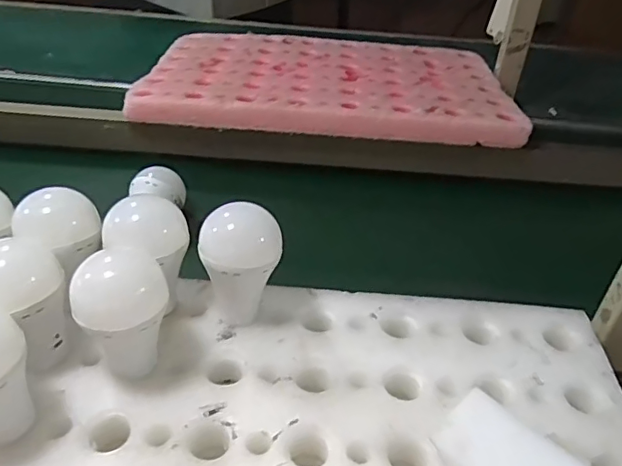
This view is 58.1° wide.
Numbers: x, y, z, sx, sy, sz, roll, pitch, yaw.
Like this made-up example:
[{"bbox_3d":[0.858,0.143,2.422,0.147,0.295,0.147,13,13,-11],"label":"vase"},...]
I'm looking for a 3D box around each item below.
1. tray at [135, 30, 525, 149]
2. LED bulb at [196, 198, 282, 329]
[{"bbox_3d":[0.031,-0.252,0.879,0.536,0.034,0.374,6,38,3],"label":"tray"},{"bbox_3d":[-0.055,0.031,0.455,0.064,0.085,0.068,-7,40,-13],"label":"LED bulb"}]

